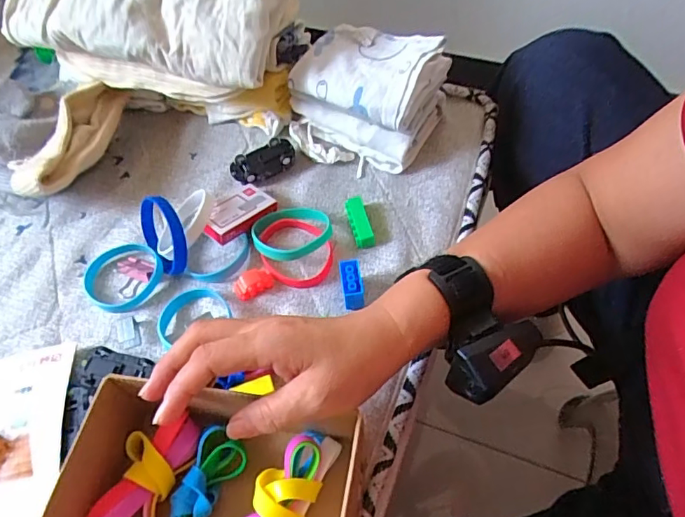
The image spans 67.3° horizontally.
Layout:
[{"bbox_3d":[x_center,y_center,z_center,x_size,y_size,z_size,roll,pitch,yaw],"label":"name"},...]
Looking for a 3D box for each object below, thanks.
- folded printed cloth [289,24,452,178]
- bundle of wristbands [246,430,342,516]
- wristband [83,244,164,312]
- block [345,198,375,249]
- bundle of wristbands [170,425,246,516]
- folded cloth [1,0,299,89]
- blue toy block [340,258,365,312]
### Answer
[{"bbox_3d":[0.023,-0.155,0.502,0.130,0.098,0.109,24,62,18],"label":"folded printed cloth"},{"bbox_3d":[-0.038,0.152,0.326,0.037,0.038,0.091,21,61,17],"label":"bundle of wristbands"},{"bbox_3d":[-0.193,0.017,0.457,0.067,0.013,0.062,-2,57,3],"label":"wristband"},{"bbox_3d":[0.015,-0.034,0.474,0.018,0.013,0.048,-12,57,-3],"label":"block"},{"bbox_3d":[-0.090,0.156,0.333,0.036,0.030,0.085,13,59,12],"label":"bundle of wristbands"},{"bbox_3d":[-0.181,-0.250,0.488,0.269,0.078,0.135,12,59,12],"label":"folded cloth"},{"bbox_3d":[0.008,0.021,0.432,0.016,0.029,0.029,-9,57,-1],"label":"blue toy block"}]

